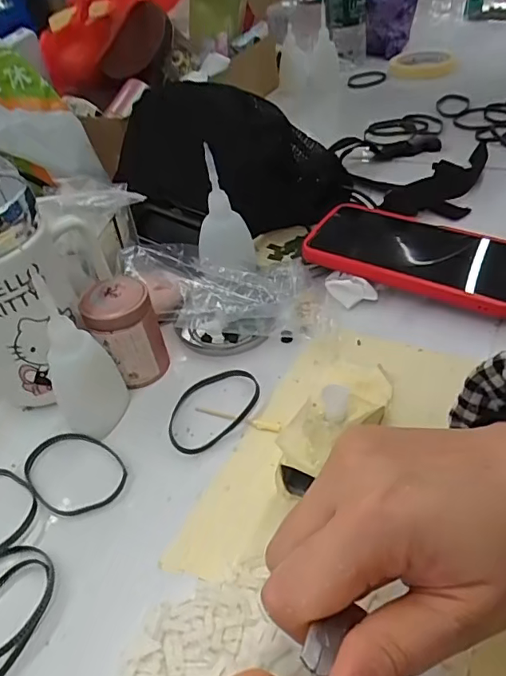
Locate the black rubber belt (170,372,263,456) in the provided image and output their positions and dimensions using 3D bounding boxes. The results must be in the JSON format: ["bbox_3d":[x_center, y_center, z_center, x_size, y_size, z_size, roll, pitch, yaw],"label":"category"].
[{"bbox_3d":[-0.027,0.044,0.335,0.047,0.004,0.071,31,54,35],"label":"black rubber belt"}]

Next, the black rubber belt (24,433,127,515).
[{"bbox_3d":[-0.107,0.081,0.312,0.050,0.006,0.062,-32,47,-25],"label":"black rubber belt"}]

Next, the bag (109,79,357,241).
[{"bbox_3d":[-0.024,-0.179,0.499,0.223,0.110,0.092,17,44,28],"label":"bag"}]

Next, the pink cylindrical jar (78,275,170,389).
[{"bbox_3d":[-0.086,-0.004,0.354,0.043,0.065,0.043,-17,42,-9],"label":"pink cylindrical jar"}]

